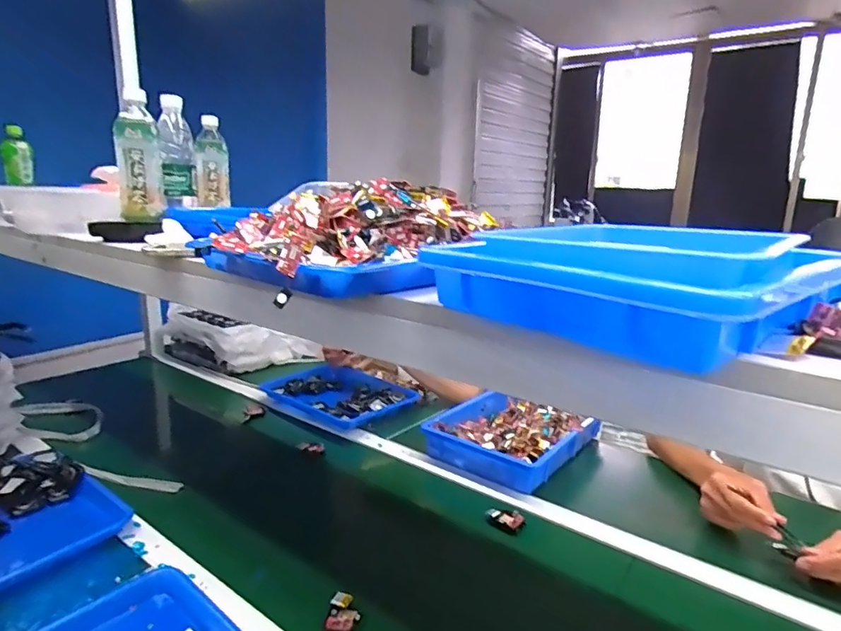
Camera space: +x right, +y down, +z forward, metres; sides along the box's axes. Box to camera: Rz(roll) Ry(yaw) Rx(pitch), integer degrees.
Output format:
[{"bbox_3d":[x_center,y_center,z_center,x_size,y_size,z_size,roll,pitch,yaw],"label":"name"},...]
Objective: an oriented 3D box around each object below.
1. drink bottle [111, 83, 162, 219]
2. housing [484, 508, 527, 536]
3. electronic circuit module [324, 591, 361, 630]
[{"bbox_3d":[-0.436,-0.238,0.813,0.059,0.178,0.062,-4,14,-23],"label":"drink bottle"},{"bbox_3d":[0.134,0.322,0.829,0.060,0.028,0.021,8,15,27],"label":"housing"},{"bbox_3d":[-0.092,0.361,0.637,0.039,0.022,0.046,3,13,9],"label":"electronic circuit module"}]

